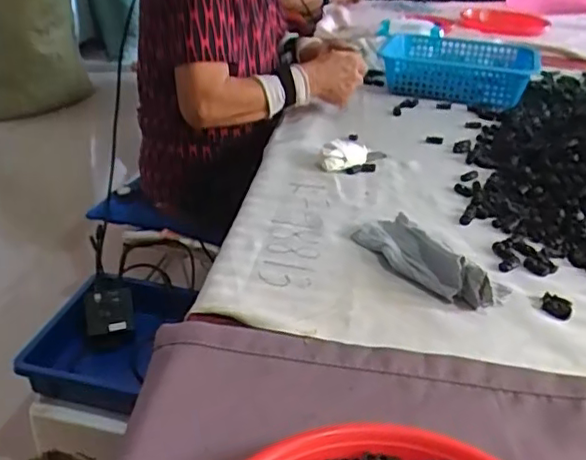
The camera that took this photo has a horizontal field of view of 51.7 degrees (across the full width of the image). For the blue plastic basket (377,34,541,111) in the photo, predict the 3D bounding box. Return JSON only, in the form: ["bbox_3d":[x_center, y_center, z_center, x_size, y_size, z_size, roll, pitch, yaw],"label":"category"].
[{"bbox_3d":[0.334,-0.332,1.228,0.295,0.067,0.253,14,33,17],"label":"blue plastic basket"}]

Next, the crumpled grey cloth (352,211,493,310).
[{"bbox_3d":[0.141,0.023,0.650,0.066,0.041,0.183,-16,36,-28],"label":"crumpled grey cloth"}]

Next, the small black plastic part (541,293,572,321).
[{"bbox_3d":[0.263,0.076,0.604,0.030,0.014,0.019,29,39,35],"label":"small black plastic part"}]

